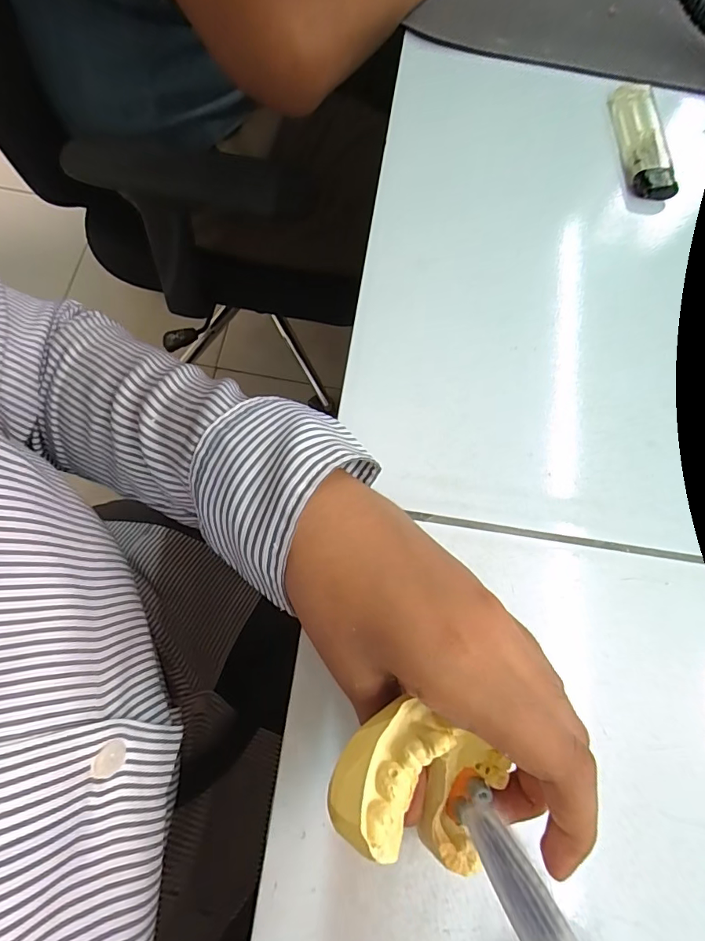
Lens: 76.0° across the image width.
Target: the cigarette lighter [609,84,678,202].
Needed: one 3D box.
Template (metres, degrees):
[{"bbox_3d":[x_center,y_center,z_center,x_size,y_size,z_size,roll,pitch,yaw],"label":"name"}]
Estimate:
[{"bbox_3d":[0.172,-0.195,0.268,0.023,0.013,0.080,0,71,-3],"label":"cigarette lighter"}]

